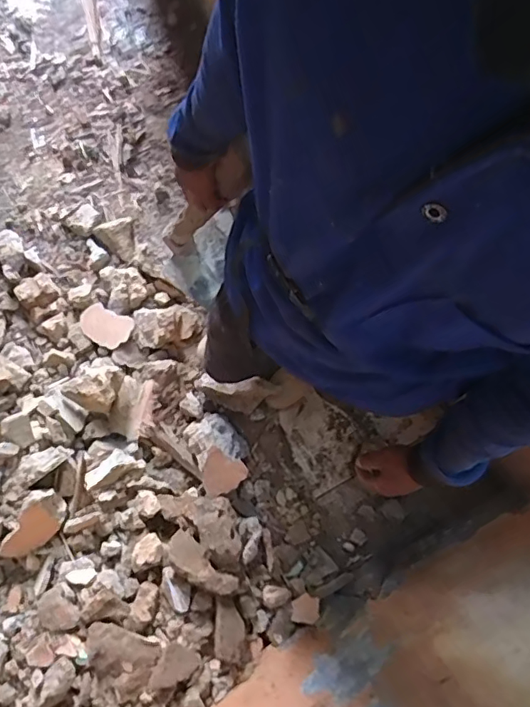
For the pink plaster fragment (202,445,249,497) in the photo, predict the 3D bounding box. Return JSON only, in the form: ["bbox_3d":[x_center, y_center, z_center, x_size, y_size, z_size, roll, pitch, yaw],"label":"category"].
[{"bbox_3d":[-0.106,0.297,1.289,0.108,0.019,0.102,30,74,-8],"label":"pink plaster fragment"}]

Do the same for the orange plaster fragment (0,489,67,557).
[{"bbox_3d":[-0.526,0.392,1.206,0.101,0.044,0.194,25,107,-36],"label":"orange plaster fragment"}]

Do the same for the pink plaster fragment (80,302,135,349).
[{"bbox_3d":[-0.424,-0.070,1.405,0.161,0.020,0.096,21,103,21],"label":"pink plaster fragment"}]

